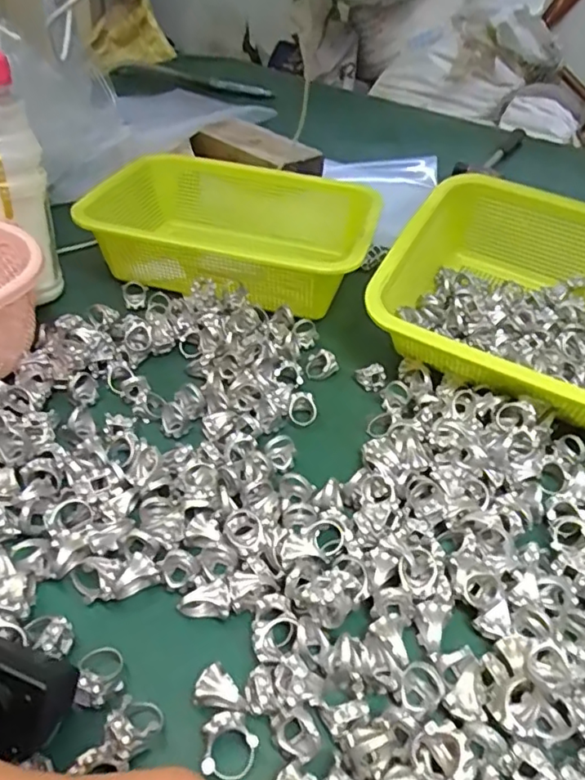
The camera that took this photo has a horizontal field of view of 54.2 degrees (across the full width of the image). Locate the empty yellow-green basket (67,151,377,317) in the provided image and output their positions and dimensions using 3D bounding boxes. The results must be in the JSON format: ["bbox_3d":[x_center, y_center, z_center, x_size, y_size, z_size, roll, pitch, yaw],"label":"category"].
[{"bbox_3d":[-0.056,-0.165,0.575,0.265,0.068,0.214,9,42,6],"label":"empty yellow-green basket"}]

